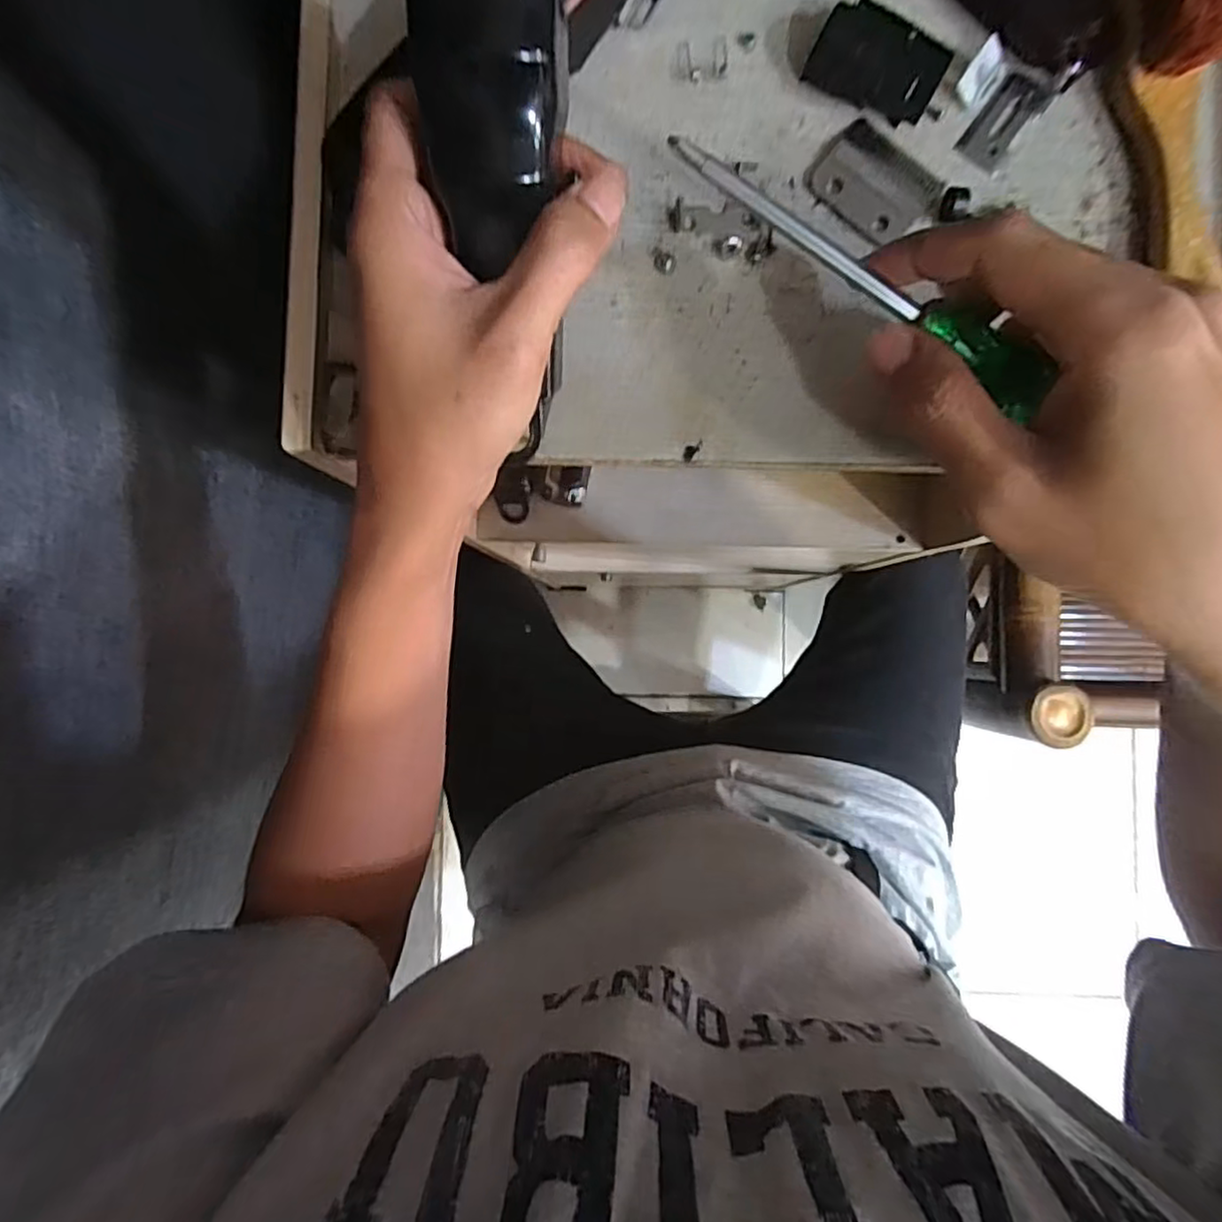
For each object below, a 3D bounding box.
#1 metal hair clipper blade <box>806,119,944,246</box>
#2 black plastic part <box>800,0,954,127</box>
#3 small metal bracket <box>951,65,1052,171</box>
[{"bbox_3d":[0.110,-0.177,0.272,0.050,0.005,0.037,42,89,3],"label":"metal hair clipper blade"},{"bbox_3d":[0.109,-0.222,0.268,0.050,0.016,0.029,33,88,3],"label":"black plastic part"},{"bbox_3d":[0.163,-0.204,0.270,0.019,0.004,0.042,37,89,3],"label":"small metal bracket"}]

